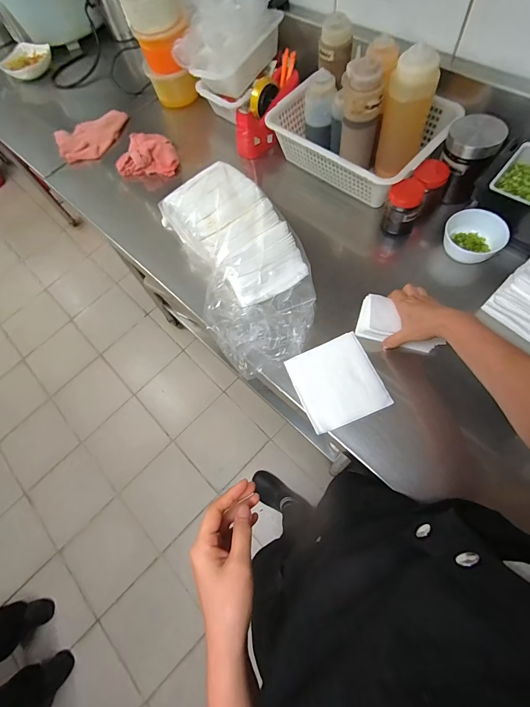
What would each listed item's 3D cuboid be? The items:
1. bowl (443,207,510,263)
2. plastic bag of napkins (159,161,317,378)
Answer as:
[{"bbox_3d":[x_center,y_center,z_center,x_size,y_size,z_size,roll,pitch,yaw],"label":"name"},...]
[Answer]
[{"bbox_3d":[0.397,-0.224,0.632,0.089,0.046,0.109,-41,69,-10],"label":"bowl"},{"bbox_3d":[-0.037,-0.173,0.621,0.219,0.132,0.379,-25,67,-3],"label":"plastic bag of napkins"}]

